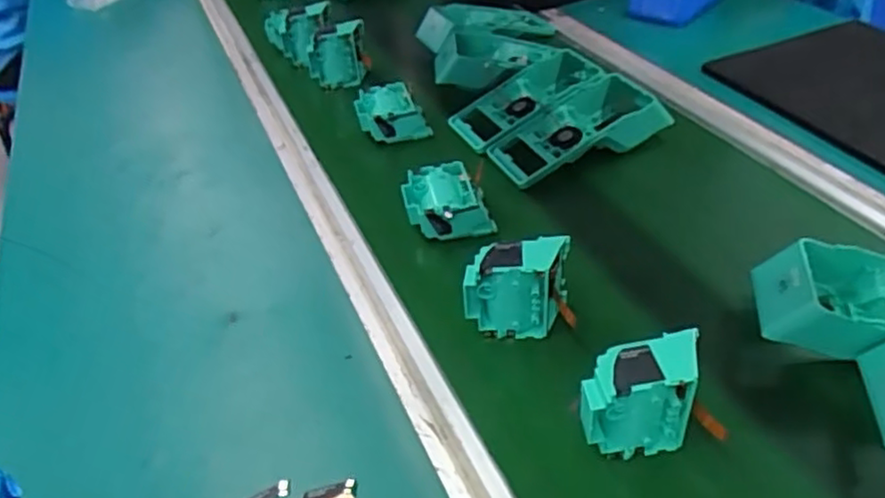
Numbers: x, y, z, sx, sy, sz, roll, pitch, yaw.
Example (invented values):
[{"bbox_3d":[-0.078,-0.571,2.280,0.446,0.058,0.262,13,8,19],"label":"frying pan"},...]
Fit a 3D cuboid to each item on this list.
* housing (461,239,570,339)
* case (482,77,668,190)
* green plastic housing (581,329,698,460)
[{"bbox_3d":[0.058,0.032,0.525,0.076,0.081,0.035,0,40,8],"label":"housing"},{"bbox_3d":[0.142,-0.129,0.720,0.182,0.049,0.088,-18,40,-13],"label":"case"},{"bbox_3d":[0.125,0.098,0.436,0.073,0.079,0.037,-10,39,-3],"label":"green plastic housing"}]

